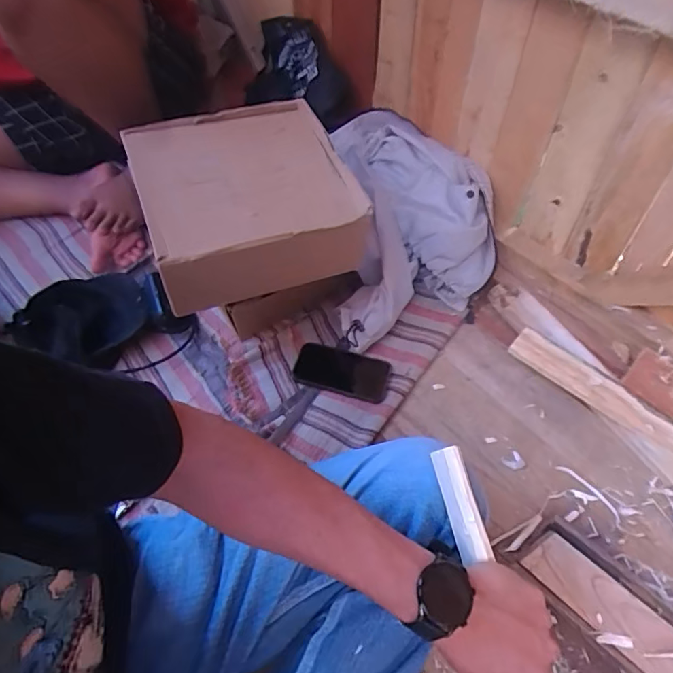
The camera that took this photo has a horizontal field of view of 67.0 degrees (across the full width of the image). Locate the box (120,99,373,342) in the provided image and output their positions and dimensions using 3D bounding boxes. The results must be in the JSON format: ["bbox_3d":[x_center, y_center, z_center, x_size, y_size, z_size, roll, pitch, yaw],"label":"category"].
[{"bbox_3d":[-0.121,-0.190,0.689,0.263,0.107,0.271,-19,56,-11],"label":"box"}]

